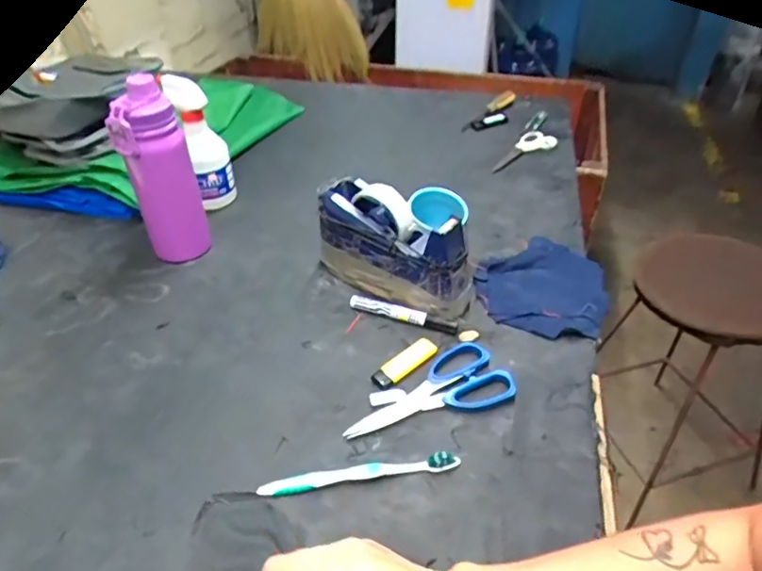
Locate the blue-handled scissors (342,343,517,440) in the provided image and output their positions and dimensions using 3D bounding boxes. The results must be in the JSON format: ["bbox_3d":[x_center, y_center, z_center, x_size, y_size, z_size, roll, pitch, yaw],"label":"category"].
[{"bbox_3d":[0.046,0.104,0.575,0.176,0.014,0.077,-9,40,-10],"label":"blue-handled scissors"}]

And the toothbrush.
[{"bbox_3d":[-0.018,0.169,0.496,0.178,0.018,0.014,-6,40,-6],"label":"toothbrush"}]

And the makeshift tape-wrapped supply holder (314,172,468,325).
[{"bbox_3d":[0.016,-0.045,0.679,0.204,0.107,0.080,29,48,31],"label":"makeshift tape-wrapped supply holder"}]

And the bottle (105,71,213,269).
[{"bbox_3d":[-0.277,-0.135,0.704,0.071,0.227,0.063,11,41,14],"label":"bottle"}]

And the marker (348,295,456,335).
[{"bbox_3d":[0.026,0.033,0.656,0.129,0.017,0.018,15,42,18],"label":"marker"}]

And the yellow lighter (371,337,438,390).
[{"bbox_3d":[0.025,0.083,0.597,0.078,0.014,0.024,-28,47,-28],"label":"yellow lighter"}]

